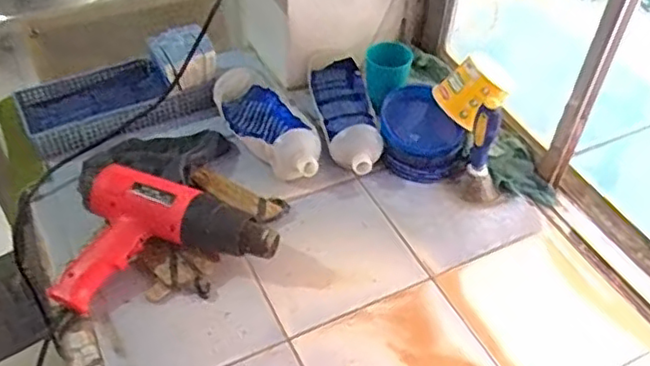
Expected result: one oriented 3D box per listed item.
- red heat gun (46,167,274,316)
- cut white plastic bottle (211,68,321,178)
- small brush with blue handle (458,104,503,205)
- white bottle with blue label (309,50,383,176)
[{"bbox_3d":[-0.197,0.060,0.812,0.263,0.084,0.167,-6,47,-8],"label":"red heat gun"},{"bbox_3d":[-0.082,-0.089,0.970,0.106,0.064,0.240,-19,50,-20],"label":"cut white plastic bottle"},{"bbox_3d":[0.223,-0.039,0.887,0.064,0.146,0.048,20,49,16],"label":"small brush with blue handle"},{"bbox_3d":[0.032,-0.109,0.998,0.086,0.058,0.256,-7,47,-9],"label":"white bottle with blue label"}]

